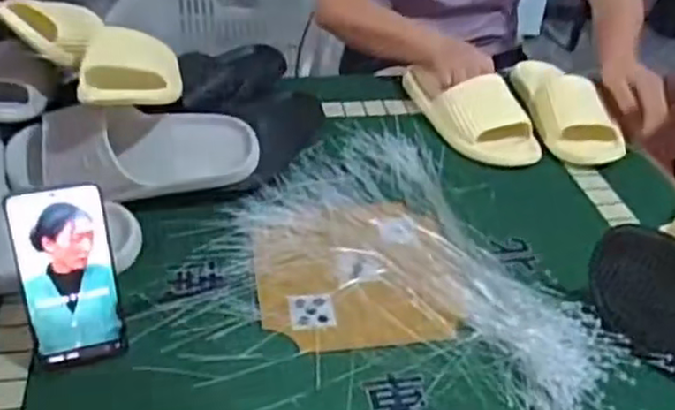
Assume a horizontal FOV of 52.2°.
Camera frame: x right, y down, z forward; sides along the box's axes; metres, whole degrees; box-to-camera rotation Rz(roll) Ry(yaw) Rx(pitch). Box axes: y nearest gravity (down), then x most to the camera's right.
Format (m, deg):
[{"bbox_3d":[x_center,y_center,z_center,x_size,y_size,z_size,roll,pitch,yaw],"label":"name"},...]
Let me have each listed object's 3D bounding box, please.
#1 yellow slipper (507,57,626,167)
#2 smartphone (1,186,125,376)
[{"bbox_3d":[0.316,-0.147,0.972,0.095,0.067,0.224,-3,38,-12],"label":"yellow slipper"},{"bbox_3d":[-0.224,0.061,0.574,0.073,0.154,0.012,-9,17,-19],"label":"smartphone"}]

